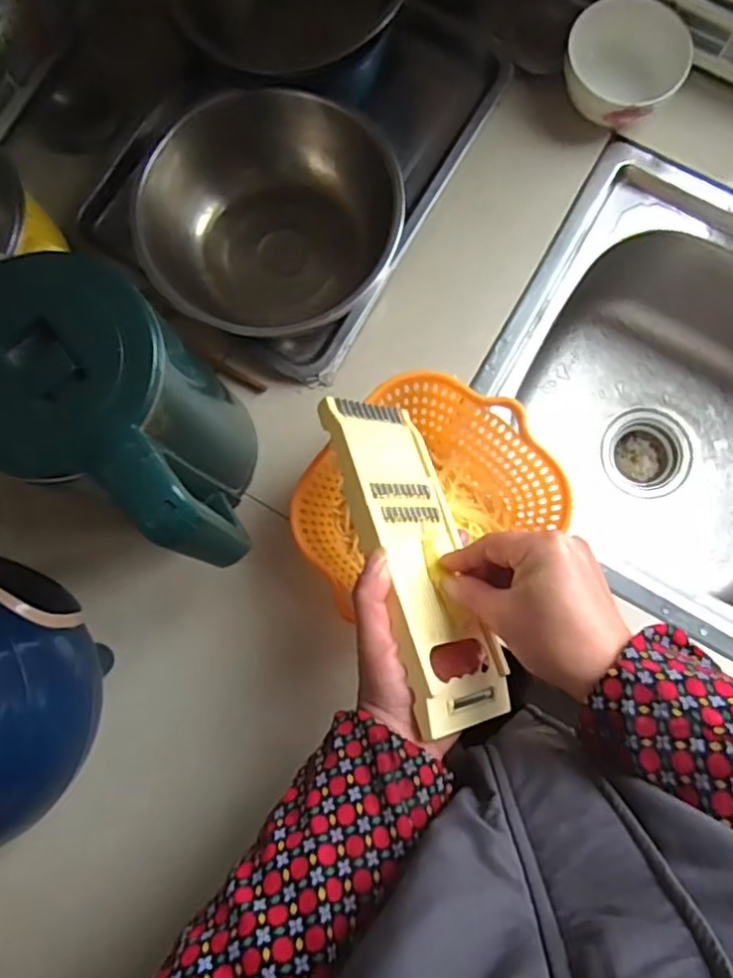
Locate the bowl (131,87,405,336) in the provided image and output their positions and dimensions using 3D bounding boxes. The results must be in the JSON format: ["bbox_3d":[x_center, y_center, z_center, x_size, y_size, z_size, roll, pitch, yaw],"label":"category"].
[{"bbox_3d":[-0.079,-0.227,0.555,0.207,0.097,0.170,5,82,2],"label":"bowl"}]

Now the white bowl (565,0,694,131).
[{"bbox_3d":[0.235,-0.385,0.596,0.107,0.059,0.099,0,82,2],"label":"white bowl"}]

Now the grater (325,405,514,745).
[{"bbox_3d":[0.037,0.042,0.454,0.010,0.089,0.238,-34,64,38],"label":"grater"}]

